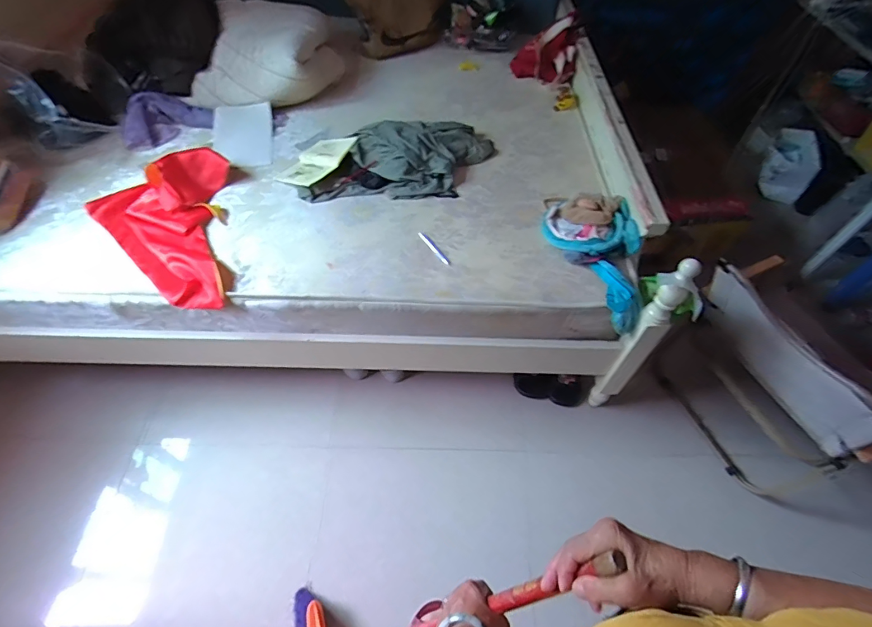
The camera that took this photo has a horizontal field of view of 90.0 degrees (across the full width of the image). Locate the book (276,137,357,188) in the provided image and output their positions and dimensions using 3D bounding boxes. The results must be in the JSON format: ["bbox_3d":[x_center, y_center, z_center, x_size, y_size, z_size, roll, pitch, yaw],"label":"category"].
[{"bbox_3d":[-0.380,-0.489,1.392,0.173,0.027,0.226,25,68,27],"label":"book"}]

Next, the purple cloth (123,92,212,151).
[{"bbox_3d":[-0.920,-0.666,1.473,0.289,0.104,0.156,-28,61,-20],"label":"purple cloth"}]

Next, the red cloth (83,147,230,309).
[{"bbox_3d":[-0.692,-0.238,1.196,0.365,0.092,0.526,-30,64,-20],"label":"red cloth"}]

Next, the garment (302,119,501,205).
[{"bbox_3d":[-0.112,-0.502,1.383,0.647,0.097,0.345,-23,62,-17],"label":"garment"}]

